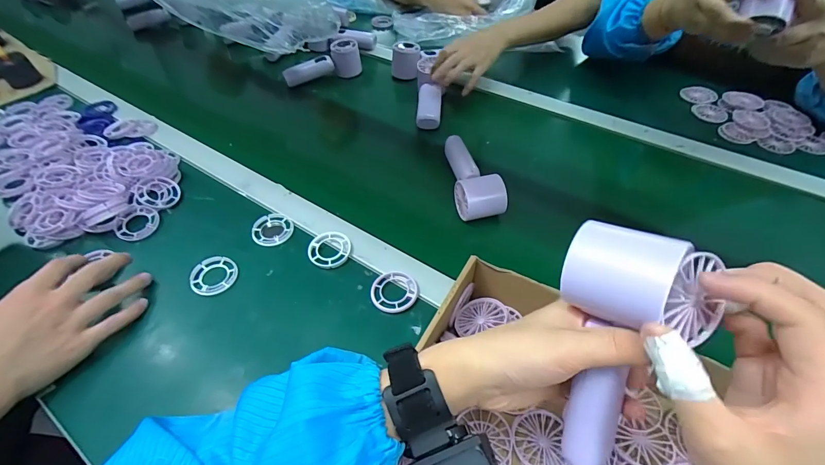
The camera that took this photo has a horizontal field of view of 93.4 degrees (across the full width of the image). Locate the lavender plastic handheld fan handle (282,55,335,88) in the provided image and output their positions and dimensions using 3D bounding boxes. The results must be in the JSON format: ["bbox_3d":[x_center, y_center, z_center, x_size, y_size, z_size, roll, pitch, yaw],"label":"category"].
[{"bbox_3d":[-0.206,-0.324,0.771,0.099,0.033,0.030,-32,57,-23],"label":"lavender plastic handheld fan handle"}]

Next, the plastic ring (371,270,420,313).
[{"bbox_3d":[-0.020,0.068,0.449,0.053,0.008,0.052,0,51,0],"label":"plastic ring"}]

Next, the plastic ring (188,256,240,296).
[{"bbox_3d":[-0.241,0.052,0.473,0.052,0.009,0.054,0,51,0],"label":"plastic ring"}]

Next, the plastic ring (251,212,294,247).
[{"bbox_3d":[-0.187,-0.005,0.520,0.050,0.006,0.053,0,51,0],"label":"plastic ring"}]

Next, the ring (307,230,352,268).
[{"bbox_3d":[-0.104,0.021,0.492,0.051,0.009,0.057,0,51,1],"label":"ring"}]

